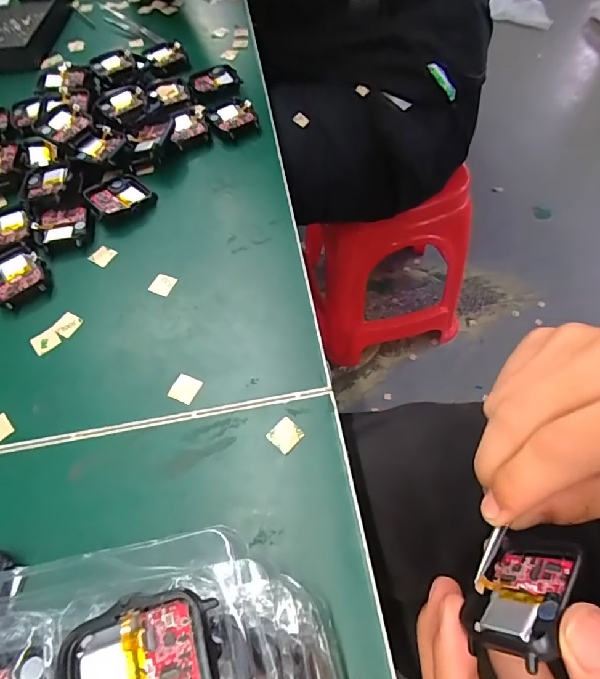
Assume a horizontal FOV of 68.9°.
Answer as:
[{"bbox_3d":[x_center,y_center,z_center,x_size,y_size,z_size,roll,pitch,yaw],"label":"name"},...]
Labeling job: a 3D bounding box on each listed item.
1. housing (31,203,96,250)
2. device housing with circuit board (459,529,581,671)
[{"bbox_3d":[-0.172,-0.084,0.320,0.040,0.010,0.043,-13,58,-3],"label":"housing"},{"bbox_3d":[0.079,0.089,0.158,0.050,0.035,0.007,-37,93,-40],"label":"device housing with circuit board"}]

